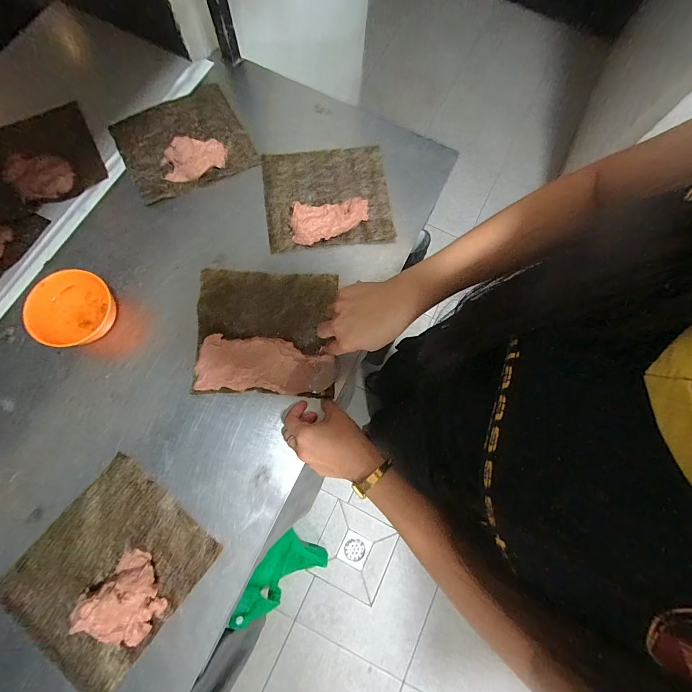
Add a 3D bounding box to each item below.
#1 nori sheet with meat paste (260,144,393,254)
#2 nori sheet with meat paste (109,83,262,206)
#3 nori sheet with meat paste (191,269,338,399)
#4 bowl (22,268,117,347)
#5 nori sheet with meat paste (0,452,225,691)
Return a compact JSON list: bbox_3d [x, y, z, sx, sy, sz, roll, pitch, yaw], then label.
[{"bbox_3d":[-0.030,-0.253,0.536,0.199,0.022,0.183,-6,75,-4],"label":"nori sheet with meat paste"},{"bbox_3d":[-0.274,-0.349,0.547,0.199,0.035,0.185,-27,78,-9],"label":"nori sheet with meat paste"},{"bbox_3d":[-0.114,-0.021,0.474,0.193,0.016,0.179,0,75,-2],"label":"nori sheet with meat paste"},{"bbox_3d":[-0.366,-0.049,0.448,0.093,0.049,0.106,25,76,4],"label":"bowl"},{"bbox_3d":[-0.284,0.266,0.384,0.184,0.031,0.199,38,77,8],"label":"nori sheet with meat paste"}]

